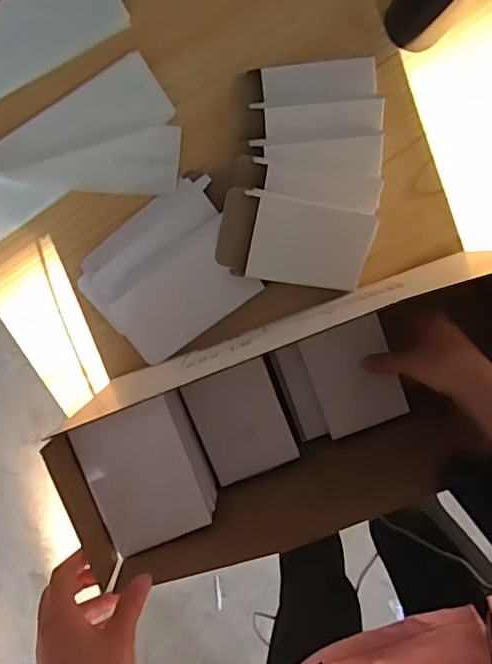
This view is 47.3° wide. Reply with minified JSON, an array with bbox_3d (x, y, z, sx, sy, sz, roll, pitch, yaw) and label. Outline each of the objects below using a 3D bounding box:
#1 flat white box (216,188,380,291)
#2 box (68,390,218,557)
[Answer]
[{"bbox_3d":[0.052,-0.095,0.589,0.156,0.015,0.089,7,117,-10],"label":"flat white box"},{"bbox_3d":[-0.087,0.119,0.515,0.082,0.088,0.117,-21,97,0],"label":"box"}]

